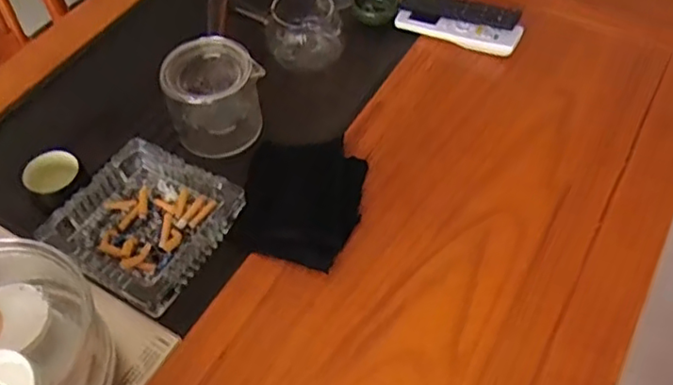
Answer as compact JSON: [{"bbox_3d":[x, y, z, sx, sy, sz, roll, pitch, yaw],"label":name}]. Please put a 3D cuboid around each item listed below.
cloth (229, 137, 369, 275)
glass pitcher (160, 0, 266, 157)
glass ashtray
[{"bbox_3d":[-0.036,0.003,0.643,0.118,0.010,0.152,7,55,7],"label":"cloth"},{"bbox_3d":[-0.131,-0.140,0.724,0.104,0.091,0.177,2,55,3],"label":"glass pitcher"},{"bbox_3d":[-0.190,0.025,0.622,0.152,0.034,0.149,24,59,18],"label":"glass ashtray"}]

